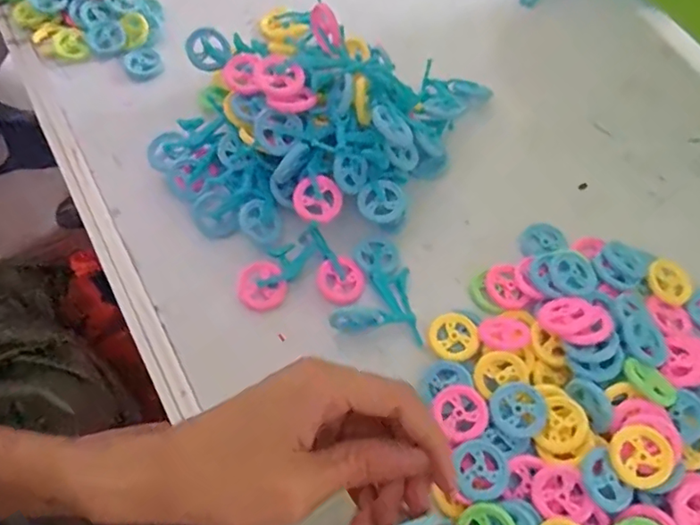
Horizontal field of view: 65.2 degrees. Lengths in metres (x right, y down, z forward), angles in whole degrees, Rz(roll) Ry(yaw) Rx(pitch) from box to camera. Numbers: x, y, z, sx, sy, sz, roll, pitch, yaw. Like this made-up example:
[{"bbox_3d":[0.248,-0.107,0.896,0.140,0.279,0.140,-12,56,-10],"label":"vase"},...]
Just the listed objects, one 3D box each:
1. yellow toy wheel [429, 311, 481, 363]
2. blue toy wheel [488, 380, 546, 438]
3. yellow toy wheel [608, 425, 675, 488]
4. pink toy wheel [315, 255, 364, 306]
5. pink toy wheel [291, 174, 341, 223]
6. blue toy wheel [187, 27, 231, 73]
[{"bbox_3d":[0.062,0.044,0.325,0.029,0.004,0.029,0,63,0],"label":"yellow toy wheel"},{"bbox_3d":[0.093,0.080,0.299,0.028,0.005,0.029,0,63,0],"label":"blue toy wheel"},{"bbox_3d":[0.147,0.098,0.275,0.029,0.004,0.030,-1,79,6],"label":"yellow toy wheel"},{"bbox_3d":[-0.006,0.012,0.344,0.028,0.004,0.030,1,79,-4],"label":"pink toy wheel"},{"bbox_3d":[-0.021,-0.039,0.341,0.029,0.005,0.029,0,90,1],"label":"pink toy wheel"},{"bbox_3d":[-0.101,-0.152,0.387,0.029,0.008,0.032,-24,85,-14],"label":"blue toy wheel"}]

